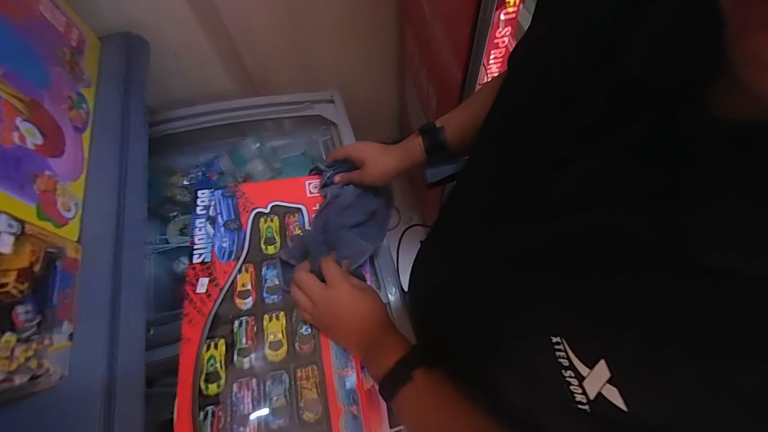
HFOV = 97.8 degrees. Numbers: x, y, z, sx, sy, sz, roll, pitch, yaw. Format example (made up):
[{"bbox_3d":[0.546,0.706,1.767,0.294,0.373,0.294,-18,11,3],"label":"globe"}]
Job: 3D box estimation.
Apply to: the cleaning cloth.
[{"bbox_3d":[-0.075,0.021,0.566,0.140,0.094,0.211,9,64,9],"label":"cleaning cloth"}]

